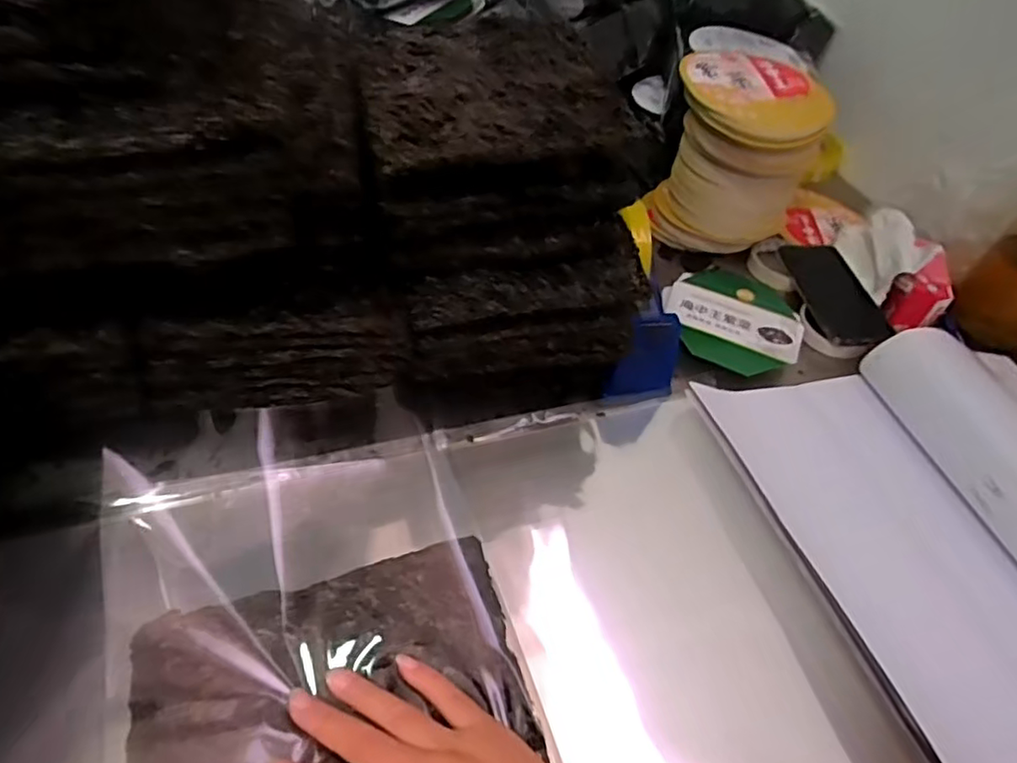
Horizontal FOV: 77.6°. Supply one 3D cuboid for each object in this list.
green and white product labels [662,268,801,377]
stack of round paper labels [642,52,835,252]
[{"bbox_3d":[0.244,-0.077,0.686,0.140,0.024,0.175,23,49,14],"label":"green and white product labels"},{"bbox_3d":[0.249,-0.244,0.719,0.137,0.194,0.127,1,48,-5],"label":"stack of round paper labels"}]

